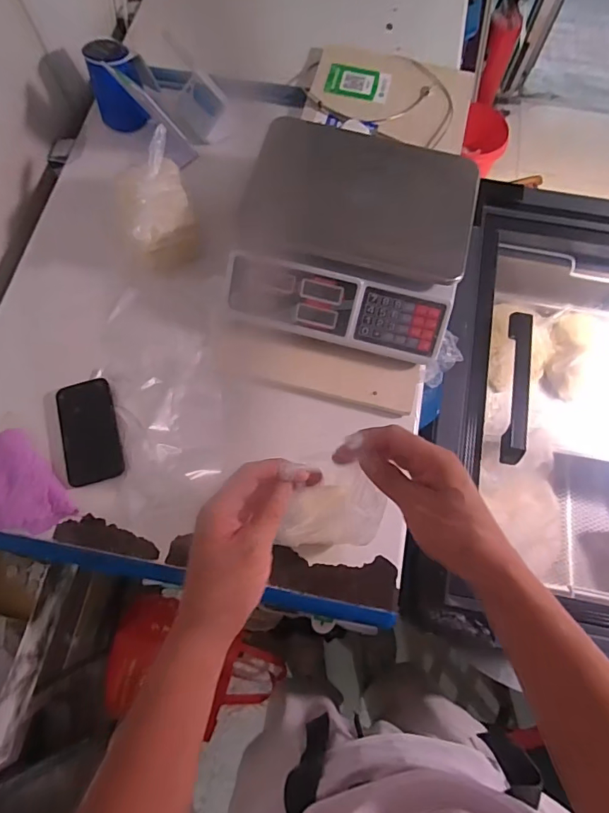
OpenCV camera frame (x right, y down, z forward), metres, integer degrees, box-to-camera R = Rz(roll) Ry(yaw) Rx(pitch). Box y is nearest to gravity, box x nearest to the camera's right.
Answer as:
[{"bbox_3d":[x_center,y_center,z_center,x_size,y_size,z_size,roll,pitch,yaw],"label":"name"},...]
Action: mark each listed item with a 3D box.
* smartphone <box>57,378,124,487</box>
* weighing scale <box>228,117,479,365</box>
[{"bbox_3d":[-0.311,0.034,0.655,0.076,0.005,0.151,-16,72,-6],"label":"smartphone"},{"bbox_3d":[0.069,-0.248,0.676,0.325,0.093,0.295,14,72,4],"label":"weighing scale"}]

